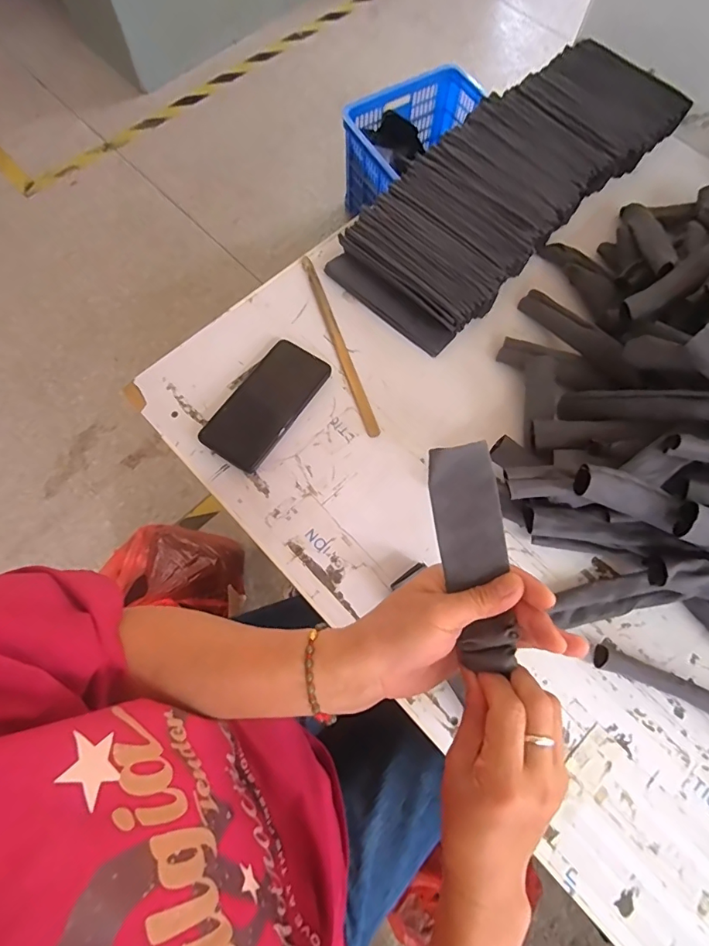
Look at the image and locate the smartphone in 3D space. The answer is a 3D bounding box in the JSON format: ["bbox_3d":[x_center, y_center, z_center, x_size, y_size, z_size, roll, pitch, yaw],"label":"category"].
[{"bbox_3d":[-0.103,-0.082,0.558,0.076,0.015,0.161,33,75,10],"label":"smartphone"}]

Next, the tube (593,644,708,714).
[{"bbox_3d":[0.315,0.211,0.449,0.178,0.020,0.022,24,73,8],"label":"tube"}]

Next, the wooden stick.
[{"bbox_3d":[-0.020,-0.162,0.589,0.015,0.008,0.263,-19,73,-6],"label":"wooden stick"}]

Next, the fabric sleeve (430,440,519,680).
[{"bbox_3d":[0.082,0.056,0.319,0.042,0.019,0.148,-9,88,-3],"label":"fabric sleeve"}]

